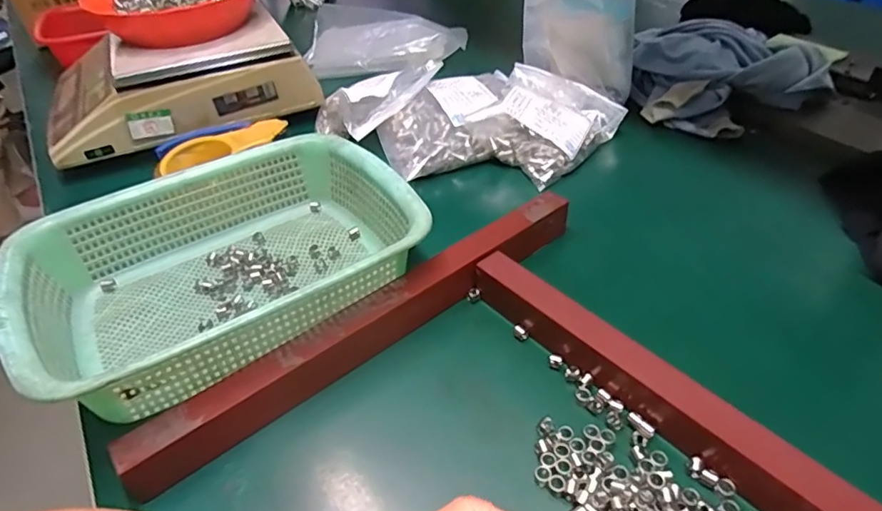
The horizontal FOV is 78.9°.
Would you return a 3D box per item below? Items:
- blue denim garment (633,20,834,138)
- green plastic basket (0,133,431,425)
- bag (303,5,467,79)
[{"bbox_3d":[0.355,-0.223,0.665,0.209,0.067,0.179,2,43,9],"label":"blue denim garment"},{"bbox_3d":[-0.169,-0.007,0.428,0.287,0.082,0.216,-29,51,-20],"label":"green plastic basket"},{"bbox_3d":[-0.092,-0.343,0.863,0.261,0.046,0.176,1,43,8],"label":"bag"}]

